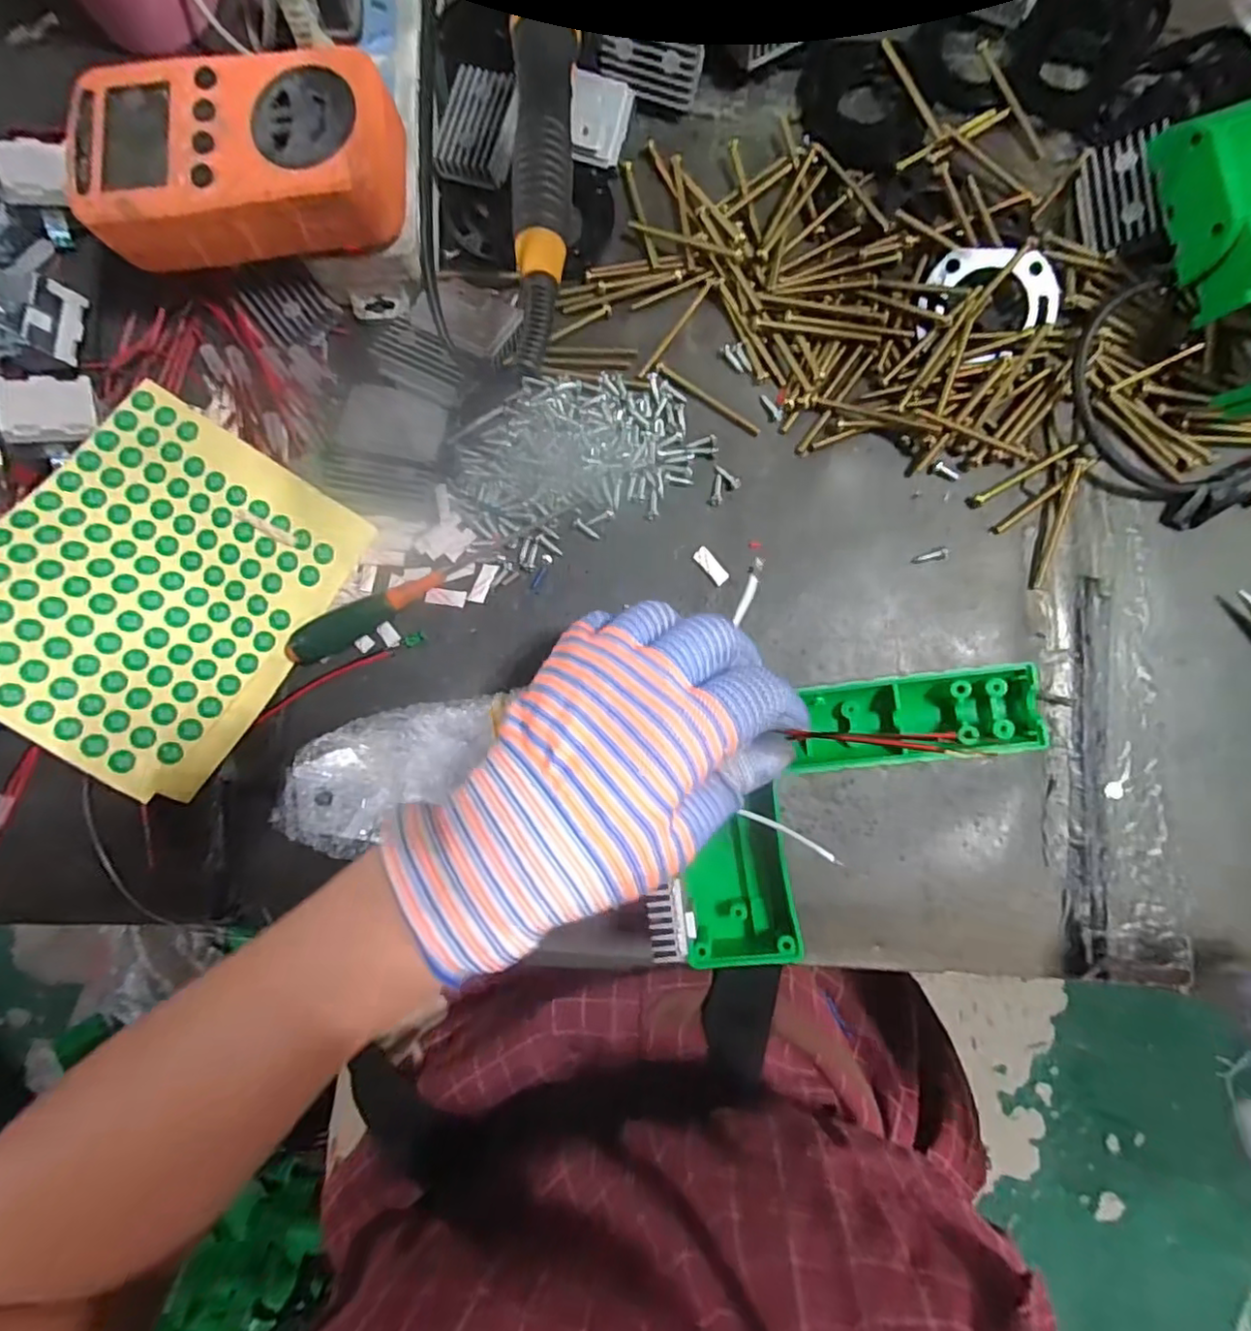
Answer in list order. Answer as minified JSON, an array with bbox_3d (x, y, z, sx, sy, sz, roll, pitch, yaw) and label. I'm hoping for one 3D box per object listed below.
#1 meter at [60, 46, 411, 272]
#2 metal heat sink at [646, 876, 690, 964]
[{"bbox_3d":[-0.159,-0.207,0.260,0.126,0.036,0.068,-1,85,4],"label":"meter"},{"bbox_3d":[0.016,0.096,0.237,0.014,0.007,0.028,-8,85,4],"label":"metal heat sink"}]

